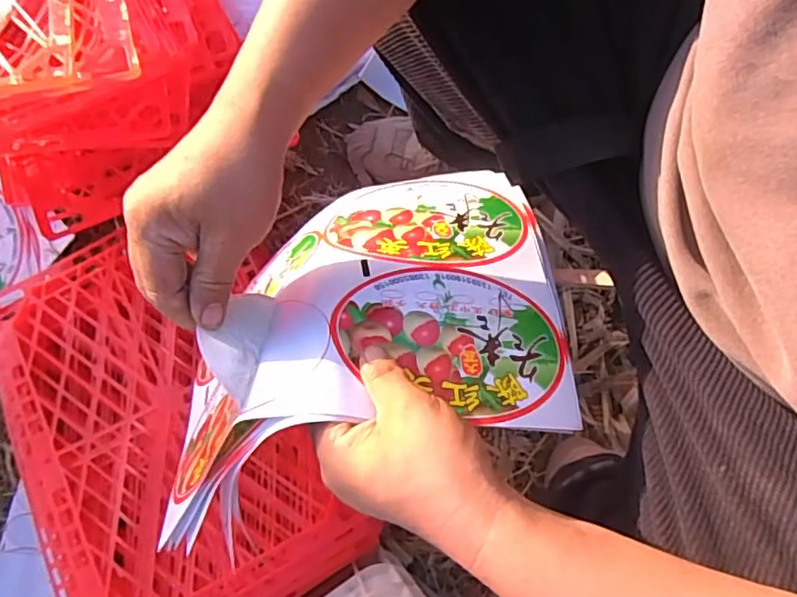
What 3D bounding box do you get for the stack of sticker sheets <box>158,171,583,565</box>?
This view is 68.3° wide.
[{"bbox_3d":[-0.025,0.010,0.415,0.300,0.154,0.217,-18,80,-3],"label":"stack of sticker sheets"}]

